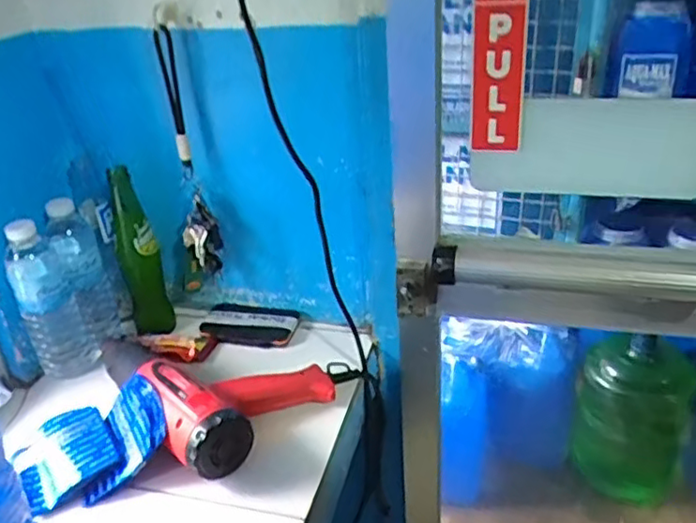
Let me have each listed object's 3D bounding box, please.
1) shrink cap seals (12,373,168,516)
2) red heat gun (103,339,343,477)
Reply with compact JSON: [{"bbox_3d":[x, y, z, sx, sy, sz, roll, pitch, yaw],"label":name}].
[{"bbox_3d":[-0.269,0.190,0.675,0.152,0.071,0.111,-17,32,-21],"label":"shrink cap seals"},{"bbox_3d":[-0.149,0.132,0.750,0.200,0.078,0.242,-24,35,-31],"label":"red heat gun"}]

